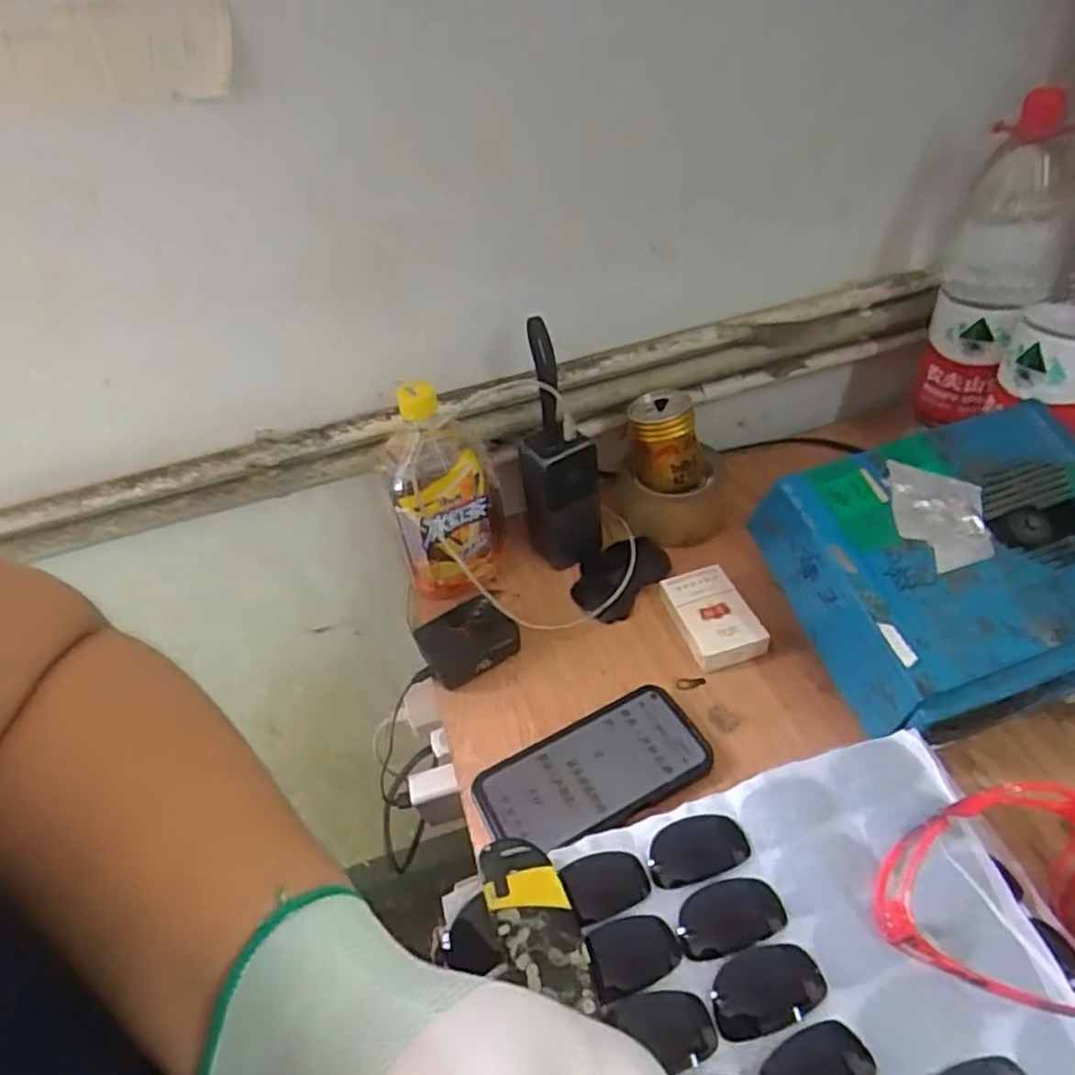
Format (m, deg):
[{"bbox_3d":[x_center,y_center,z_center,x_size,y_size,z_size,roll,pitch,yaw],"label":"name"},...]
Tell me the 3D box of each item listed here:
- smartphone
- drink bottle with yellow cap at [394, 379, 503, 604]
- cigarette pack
[{"bbox_3d":[0.041,0.167,0.515,0.163,0.011,0.079,-24,45,-15],"label":"smartphone"},{"bbox_3d":[-0.077,-0.041,0.615,0.087,0.190,0.099,-10,43,0],"label":"drink bottle with yellow cap"},{"bbox_3d":[0.142,0.065,0.594,0.058,0.029,0.089,-19,44,-10],"label":"cigarette pack"}]

